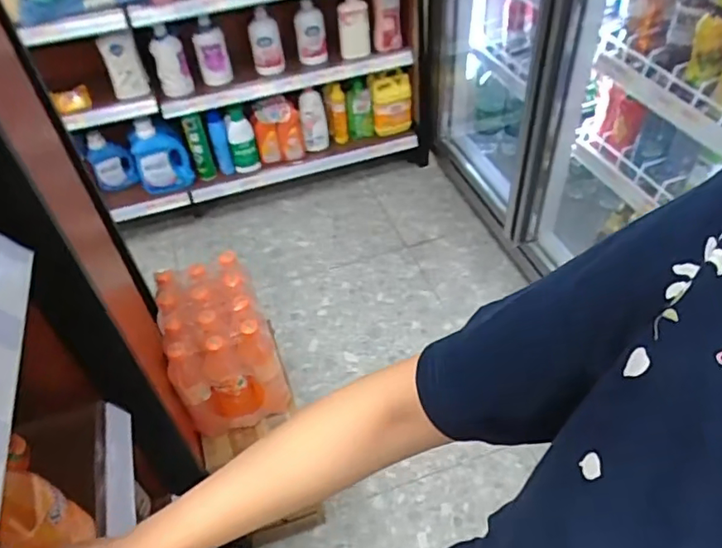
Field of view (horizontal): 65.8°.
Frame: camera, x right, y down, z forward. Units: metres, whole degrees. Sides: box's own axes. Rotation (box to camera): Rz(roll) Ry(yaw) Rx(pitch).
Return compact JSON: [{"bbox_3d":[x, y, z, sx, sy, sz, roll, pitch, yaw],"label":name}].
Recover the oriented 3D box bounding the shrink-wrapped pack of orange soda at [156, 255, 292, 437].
[{"bbox_3d":[-0.262,0.132,1.061,0.180,0.227,0.235,-15,47,-9],"label":"shrink-wrapped pack of orange soda"}]

